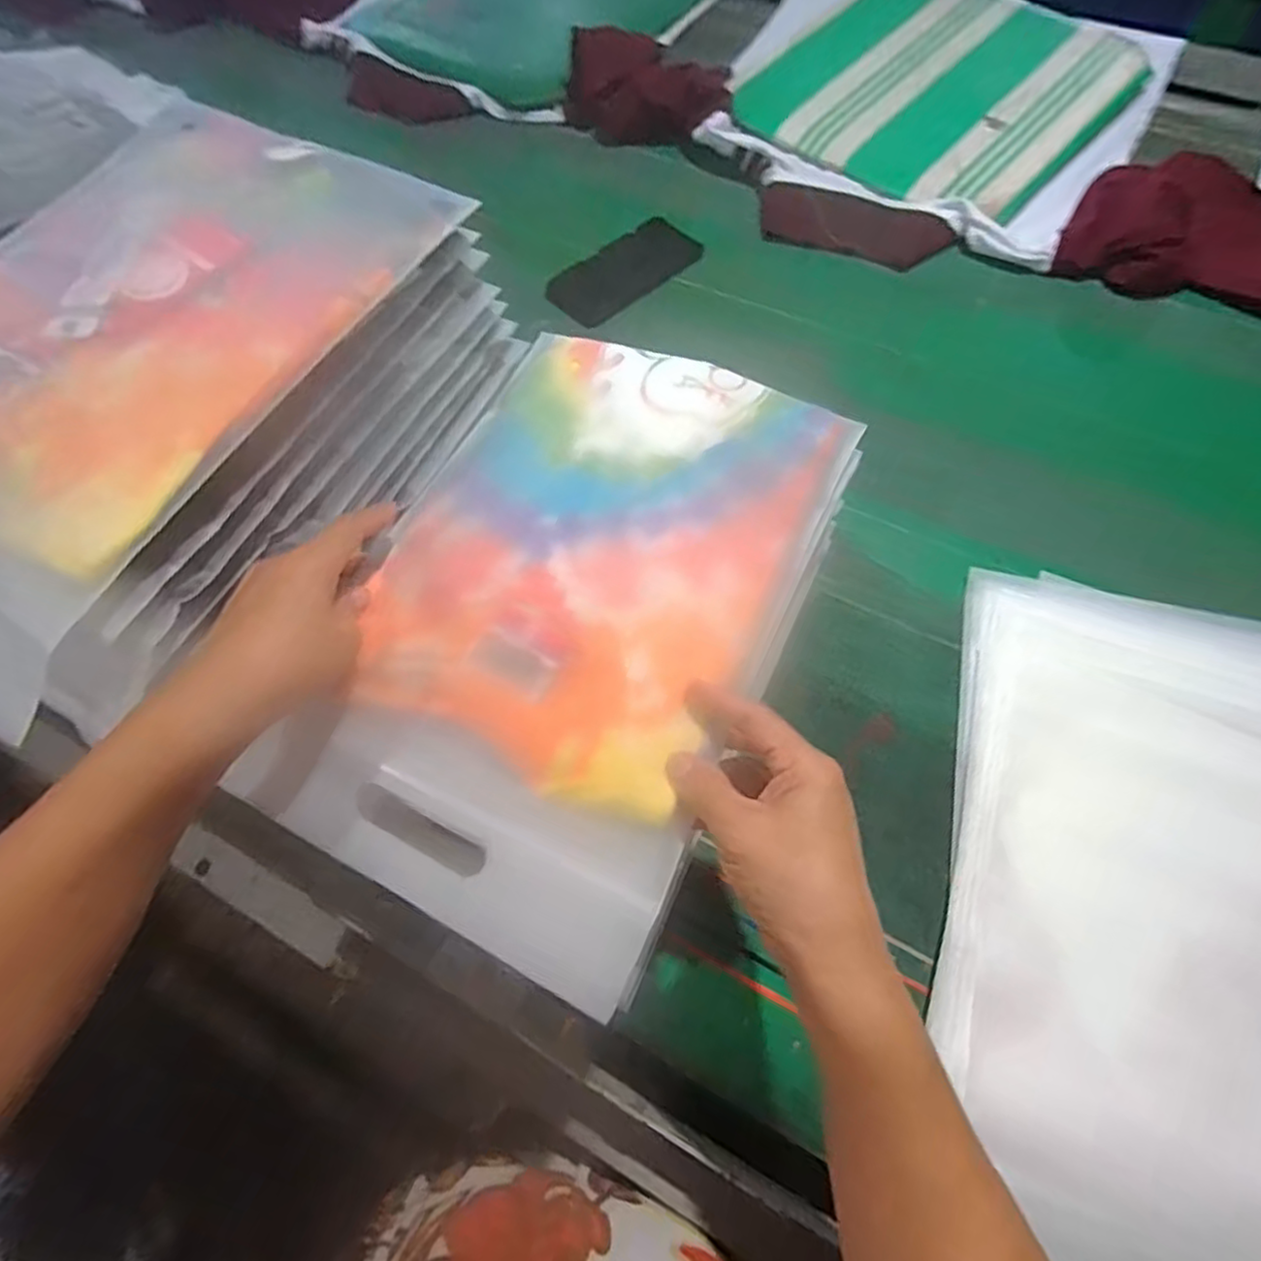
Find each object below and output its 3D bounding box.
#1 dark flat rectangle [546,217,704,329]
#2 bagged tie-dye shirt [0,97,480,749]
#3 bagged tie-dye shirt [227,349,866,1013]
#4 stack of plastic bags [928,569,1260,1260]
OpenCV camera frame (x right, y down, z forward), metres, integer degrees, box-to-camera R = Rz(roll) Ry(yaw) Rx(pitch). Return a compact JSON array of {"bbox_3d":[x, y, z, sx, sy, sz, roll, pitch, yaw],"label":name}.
[{"bbox_3d":[-0.007,-0.380,0.706,0.160,0.016,0.077,-40,69,-15],"label":"dark flat rectangle"},{"bbox_3d":[-0.290,-0.156,0.348,0.246,0.035,0.353,26,72,14],"label":"bagged tie-dye shirt"},{"bbox_3d":[-0.035,-0.022,0.383,0.229,0.025,0.355,23,68,13],"label":"bagged tie-dye shirt"},{"bbox_3d":[0.332,0.174,0.402,0.271,0.022,0.435,18,67,11],"label":"stack of plastic bags"}]

